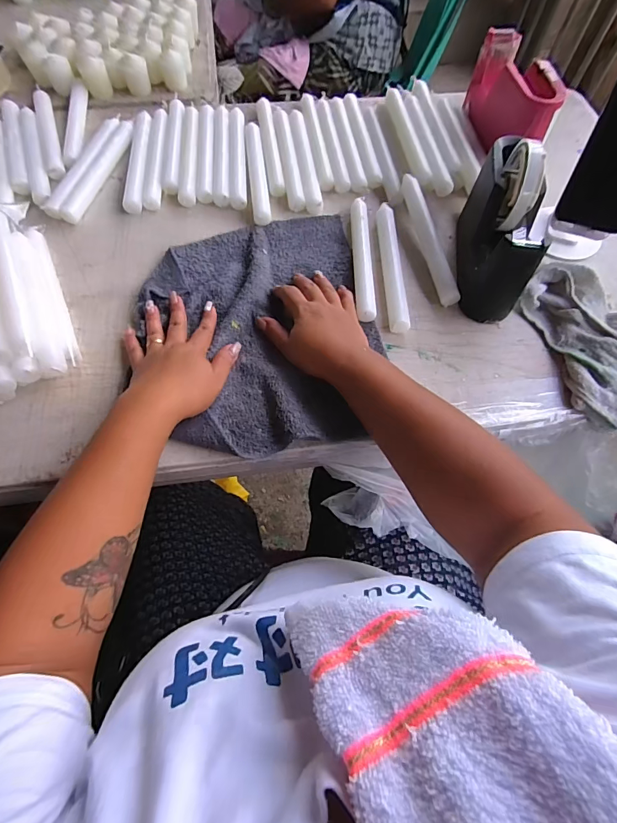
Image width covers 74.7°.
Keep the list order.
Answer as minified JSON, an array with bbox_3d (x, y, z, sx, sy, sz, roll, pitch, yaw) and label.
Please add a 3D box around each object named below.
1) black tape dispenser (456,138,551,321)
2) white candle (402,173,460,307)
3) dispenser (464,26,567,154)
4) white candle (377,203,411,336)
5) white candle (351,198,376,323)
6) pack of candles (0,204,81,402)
[{"bbox_3d":[0.213,-0.210,0.445,0.060,0.122,0.178,8,66,1],"label":"black tape dispenser"},{"bbox_3d":[0.149,-0.216,0.501,0.019,0.021,0.194,-7,67,-6],"label":"white candle"},{"bbox_3d":[0.277,-0.428,0.556,0.058,0.090,0.184,-3,67,-4],"label":"dispenser"},{"bbox_3d":[0.102,-0.179,0.486,0.023,0.015,0.196,1,66,-2],"label":"white candle"},{"bbox_3d":[0.065,-0.190,0.488,0.021,0.015,0.199,1,66,-2],"label":"white candle"},{"bbox_3d":[-0.313,-0.124,0.421,0.089,0.055,0.231,-24,70,-12],"label":"pack of candles"}]

